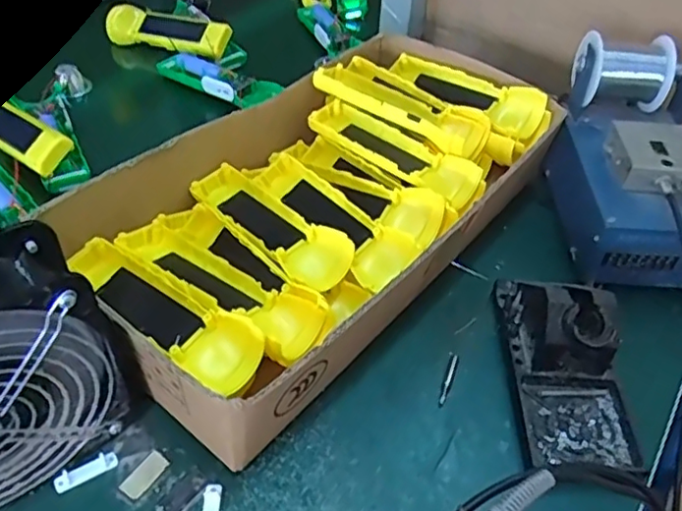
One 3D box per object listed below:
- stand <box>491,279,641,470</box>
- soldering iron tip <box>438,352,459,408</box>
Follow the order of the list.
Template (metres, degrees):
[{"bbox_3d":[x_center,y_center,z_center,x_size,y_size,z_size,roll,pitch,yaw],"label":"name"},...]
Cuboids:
[{"bbox_3d":[0.157,0.062,0.425,0.075,0.069,0.152,2,45,-2],"label":"stand"},{"bbox_3d":[0.077,0.087,0.441,0.007,0.010,0.045,15,45,12],"label":"soldering iron tip"}]

